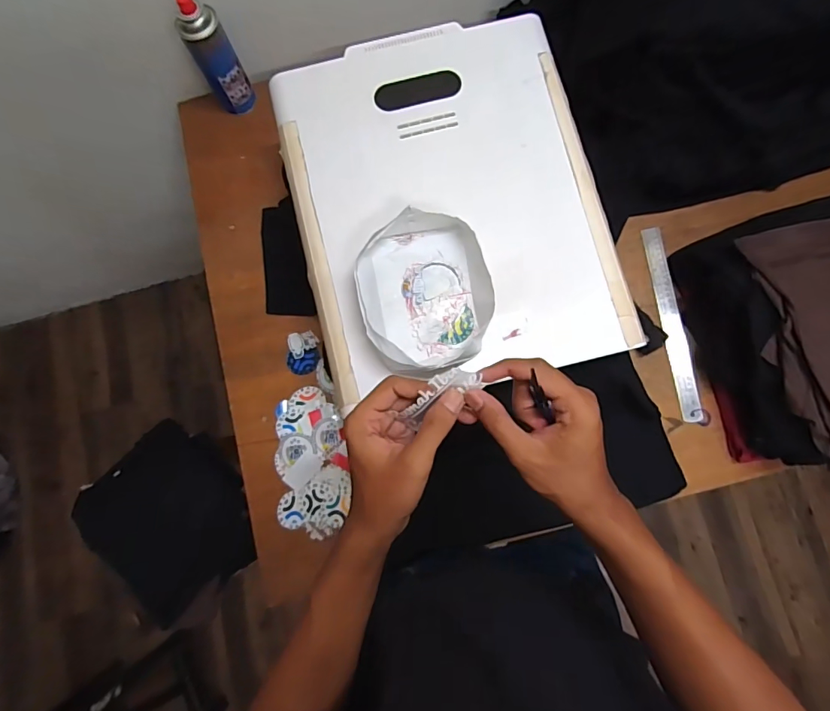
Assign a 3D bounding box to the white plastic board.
[{"bbox_3d":[0.042,-0.211,0.605,0.399,0.022,0.494,-13,81,-2],"label":"white plastic board"}]

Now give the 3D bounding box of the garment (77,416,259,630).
[{"bbox_3d":[-0.507,0.337,0.932,0.301,0.058,0.340,-44,83,-6],"label":"garment"}]

